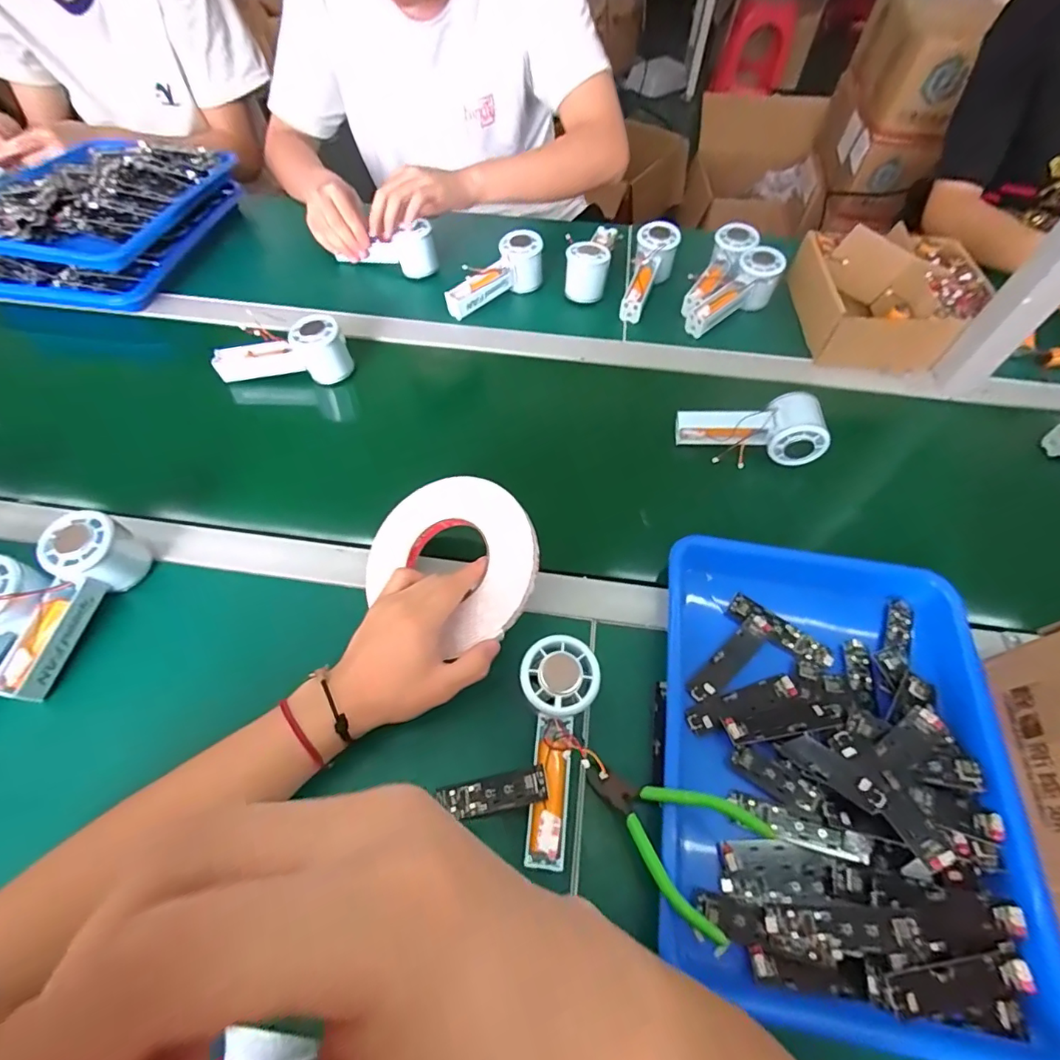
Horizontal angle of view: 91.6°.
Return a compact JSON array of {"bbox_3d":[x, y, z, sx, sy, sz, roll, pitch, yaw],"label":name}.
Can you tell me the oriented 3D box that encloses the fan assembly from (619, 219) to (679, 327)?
[{"bbox_3d":[0.158,-0.350,0.706,0.057,0.046,0.158,21,77,11],"label":"fan assembly"}]

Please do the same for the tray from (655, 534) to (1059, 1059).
[{"bbox_3d":[0.231,0.163,0.389,0.255,0.052,0.329,10,58,4],"label":"tray"}]

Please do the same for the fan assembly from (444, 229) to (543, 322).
[{"bbox_3d":[-0.049,-0.339,0.700,0.154,0.056,0.052,-37,66,-7],"label":"fan assembly"}]

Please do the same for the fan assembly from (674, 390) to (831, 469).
[{"bbox_3d":[0.235,-0.106,0.555,0.146,0.069,0.048,4,58,1],"label":"fan assembly"}]

